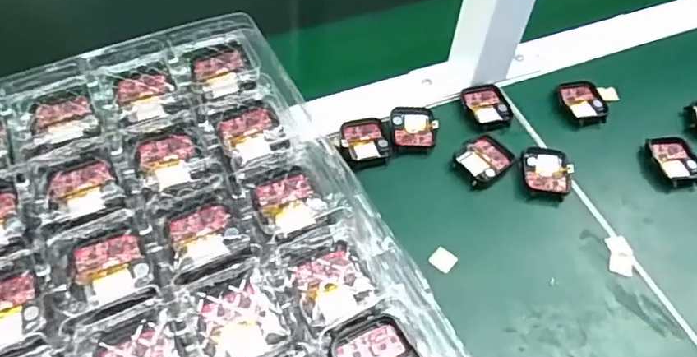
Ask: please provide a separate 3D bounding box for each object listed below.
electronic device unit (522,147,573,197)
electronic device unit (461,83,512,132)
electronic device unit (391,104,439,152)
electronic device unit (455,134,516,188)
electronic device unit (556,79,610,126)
[{"bbox_3d":[0.159,-0.006,0.455,0.037,0.011,0.042,5,55,0],"label":"electronic device unit"},{"bbox_3d":[0.119,-0.061,0.490,0.039,0.007,0.048,-9,56,-10],"label":"electronic device unit"},{"bbox_3d":[0.055,-0.043,0.474,0.038,0.007,0.045,2,55,-2],"label":"electronic device unit"},{"bbox_3d":[0.109,-0.015,0.462,0.047,0.007,0.038,-33,63,-24],"label":"electronic device unit"},{"bbox_3d":[0.209,-0.067,0.504,0.037,0.010,0.046,-12,57,-12],"label":"electronic device unit"}]

